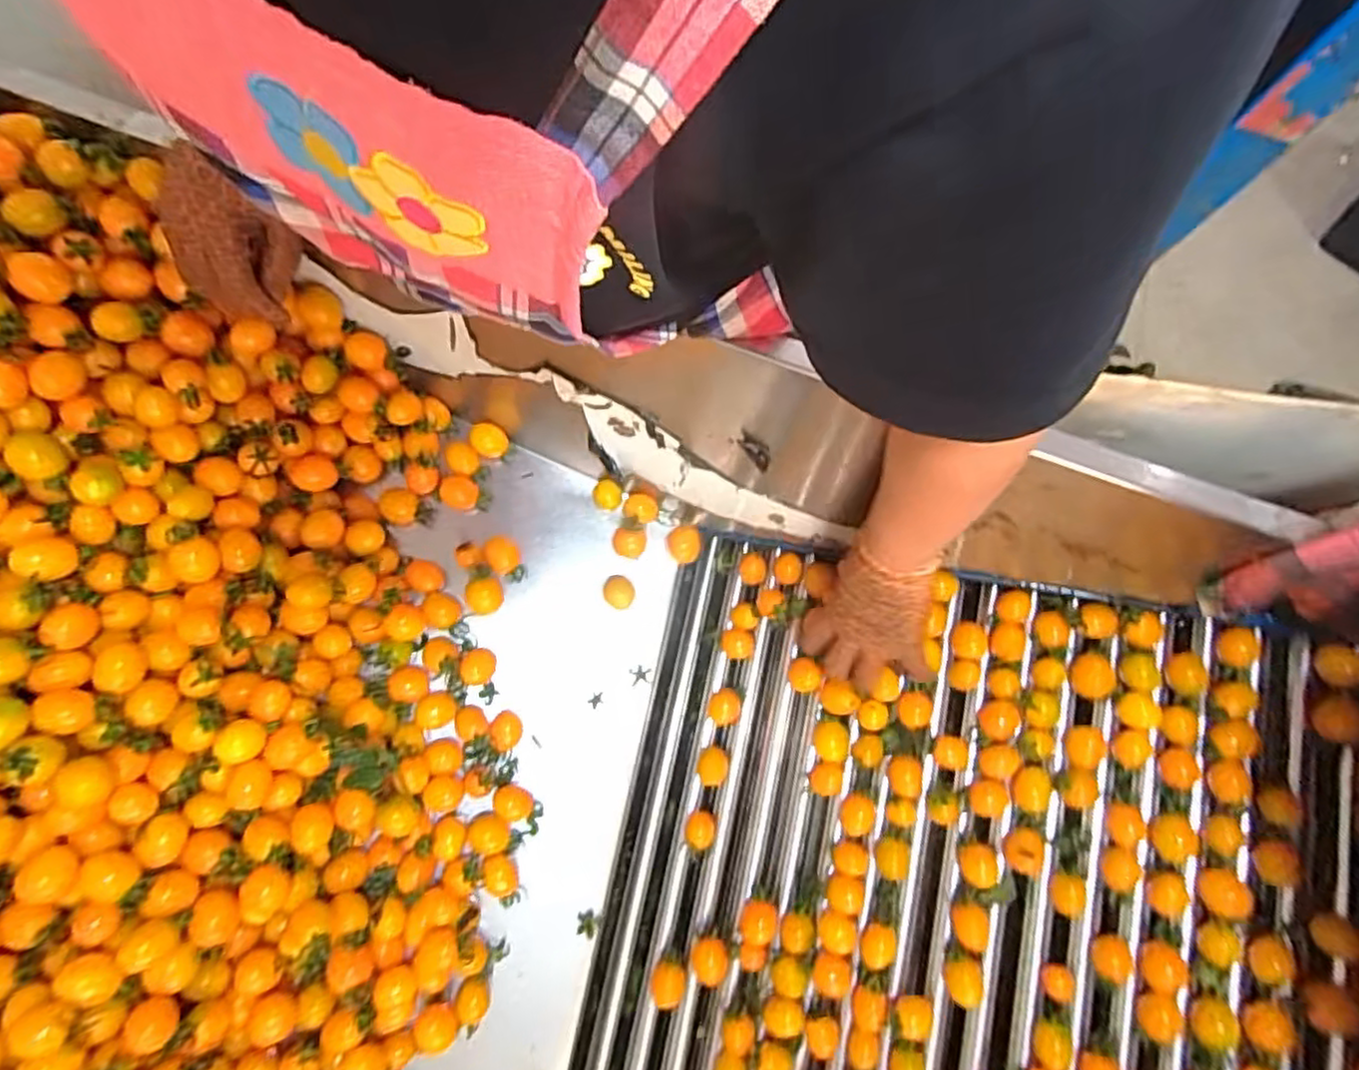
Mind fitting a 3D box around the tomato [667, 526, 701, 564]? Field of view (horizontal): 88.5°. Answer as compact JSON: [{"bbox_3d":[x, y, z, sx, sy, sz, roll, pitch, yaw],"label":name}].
[{"bbox_3d":[0.004,0.010,0.620,0.028,0.031,0.032,-10,79,-2],"label":"tomato"}]

